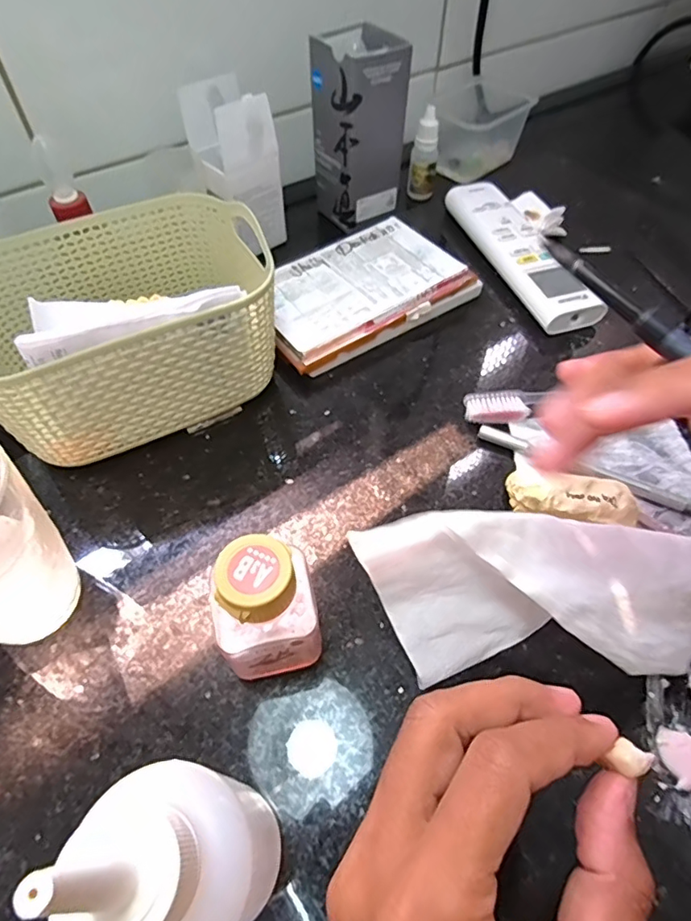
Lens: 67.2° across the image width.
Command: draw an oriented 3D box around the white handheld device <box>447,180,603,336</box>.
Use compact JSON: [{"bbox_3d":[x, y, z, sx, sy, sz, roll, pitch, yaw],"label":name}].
[{"bbox_3d":[0.135,-0.164,0.412,0.041,0.029,0.173,-14,56,-10],"label":"white handheld device"}]

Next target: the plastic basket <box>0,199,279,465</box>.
[{"bbox_3d":[-0.129,-0.074,0.307,0.161,0.089,0.115,-24,59,-17],"label":"plastic basket"}]

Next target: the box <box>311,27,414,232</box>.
[{"bbox_3d":[0.012,-0.274,0.432,0.058,0.128,0.060,-36,63,-23],"label":"box"}]

